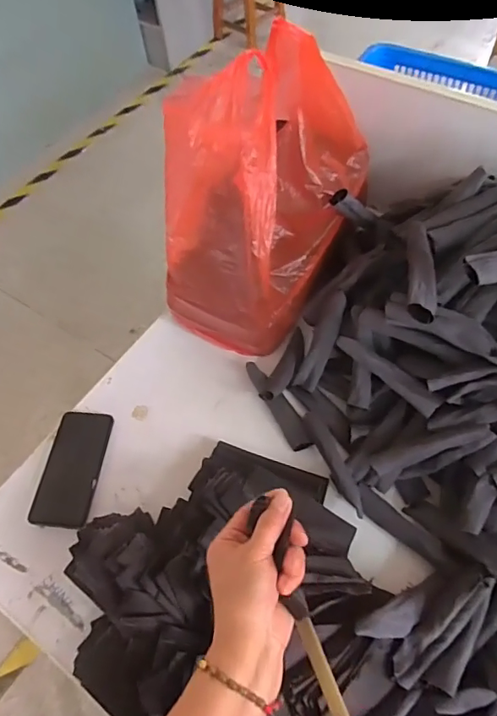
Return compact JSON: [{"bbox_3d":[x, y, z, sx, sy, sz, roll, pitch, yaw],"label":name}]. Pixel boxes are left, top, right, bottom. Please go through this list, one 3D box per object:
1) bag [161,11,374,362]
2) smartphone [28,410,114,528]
[{"bbox_3d":[0.027,-0.234,0.701,0.194,0.332,0.320,26,64,18],"label":"bag"},{"bbox_3d":[-0.246,0.155,0.698,0.078,0.016,0.160,4,60,7],"label":"smartphone"}]

